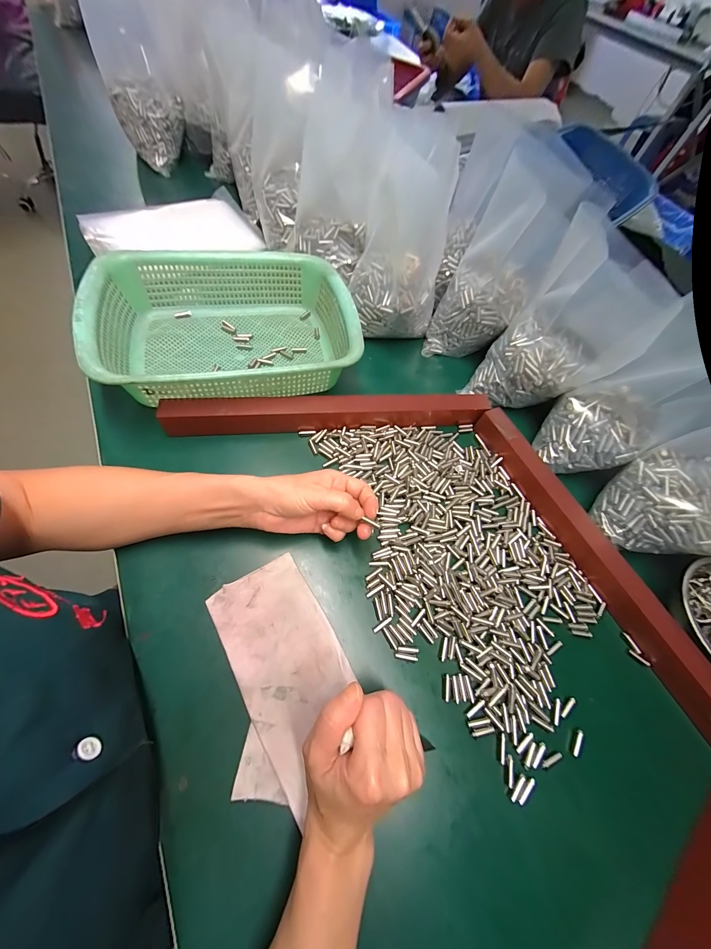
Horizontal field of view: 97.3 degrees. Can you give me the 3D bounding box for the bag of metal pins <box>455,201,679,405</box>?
[{"bbox_3d":[0.254,-0.170,0.399,0.128,0.193,0.111,30,62,8],"label":"bag of metal pins"}]

